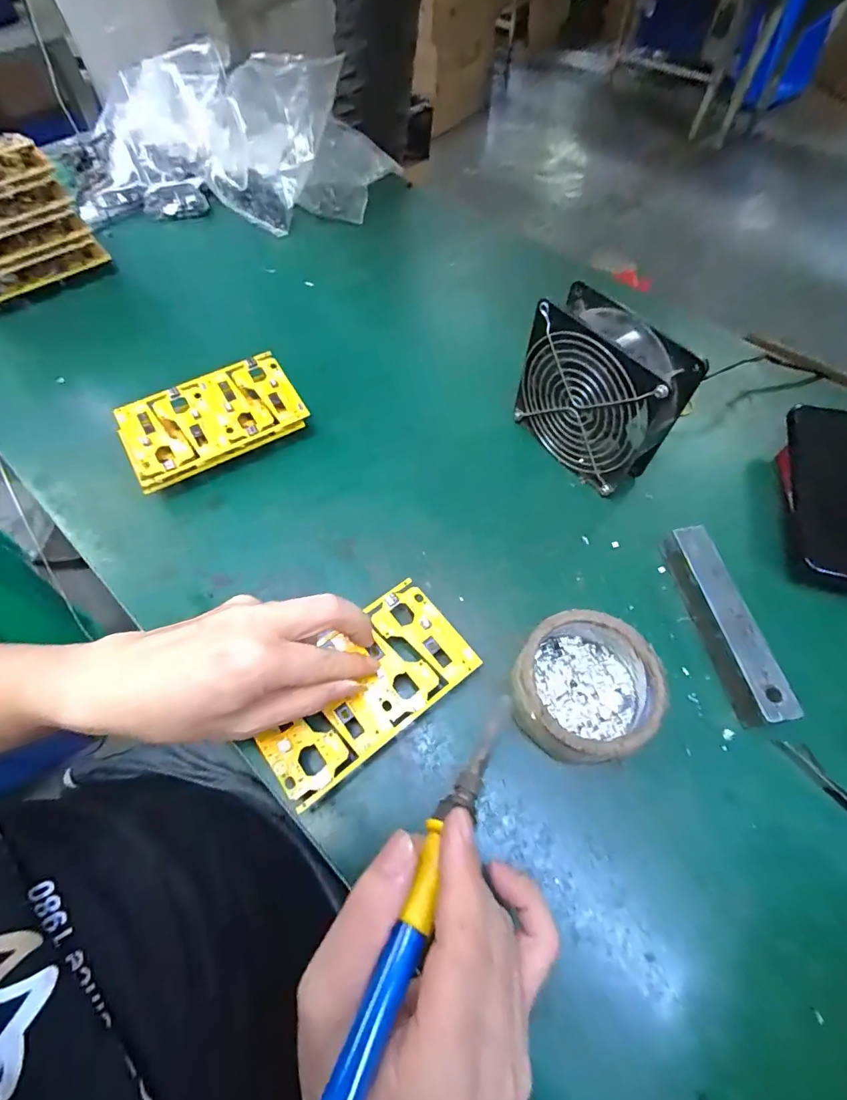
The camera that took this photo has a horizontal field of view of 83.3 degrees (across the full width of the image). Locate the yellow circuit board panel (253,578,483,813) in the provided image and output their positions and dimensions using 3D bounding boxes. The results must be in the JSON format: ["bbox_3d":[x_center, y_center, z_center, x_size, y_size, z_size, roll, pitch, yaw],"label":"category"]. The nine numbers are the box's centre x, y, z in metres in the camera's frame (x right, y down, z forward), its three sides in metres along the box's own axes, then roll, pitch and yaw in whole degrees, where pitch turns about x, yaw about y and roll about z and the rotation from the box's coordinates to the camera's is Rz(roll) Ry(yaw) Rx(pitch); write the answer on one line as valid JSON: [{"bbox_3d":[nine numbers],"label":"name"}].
[{"bbox_3d":[-0.040,0.086,0.306,0.139,0.006,0.078,-35,67,-18],"label":"yellow circuit board panel"}]

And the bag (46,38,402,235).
[{"bbox_3d":[-0.273,-0.525,0.606,0.420,0.105,0.238,13,61,7],"label":"bag"}]

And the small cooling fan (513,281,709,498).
[{"bbox_3d":[0.135,-0.121,0.377,0.049,0.115,0.120,-34,66,-18],"label":"small cooling fan"}]

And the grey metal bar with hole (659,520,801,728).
[{"bbox_3d":[0.208,0.049,0.331,0.027,0.027,0.136,-9,60,-5],"label":"grey metal bar with hole"}]

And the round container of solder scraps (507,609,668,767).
[{"bbox_3d":[0.100,0.086,0.301,0.087,0.045,0.081,0,60,0],"label":"round container of solder scraps"}]

